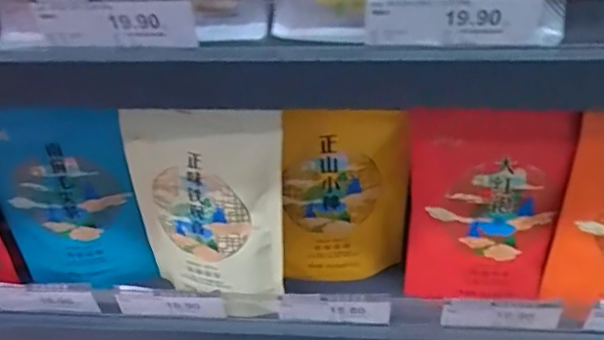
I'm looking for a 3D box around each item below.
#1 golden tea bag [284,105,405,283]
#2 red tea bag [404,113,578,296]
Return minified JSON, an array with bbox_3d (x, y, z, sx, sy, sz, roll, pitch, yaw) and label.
[{"bbox_3d":[0.039,0.027,0.506,0.112,0.181,0.024,-9,38,-8],"label":"golden tea bag"},{"bbox_3d":[0.153,0.035,0.475,0.122,0.178,0.036,4,39,9],"label":"red tea bag"}]

